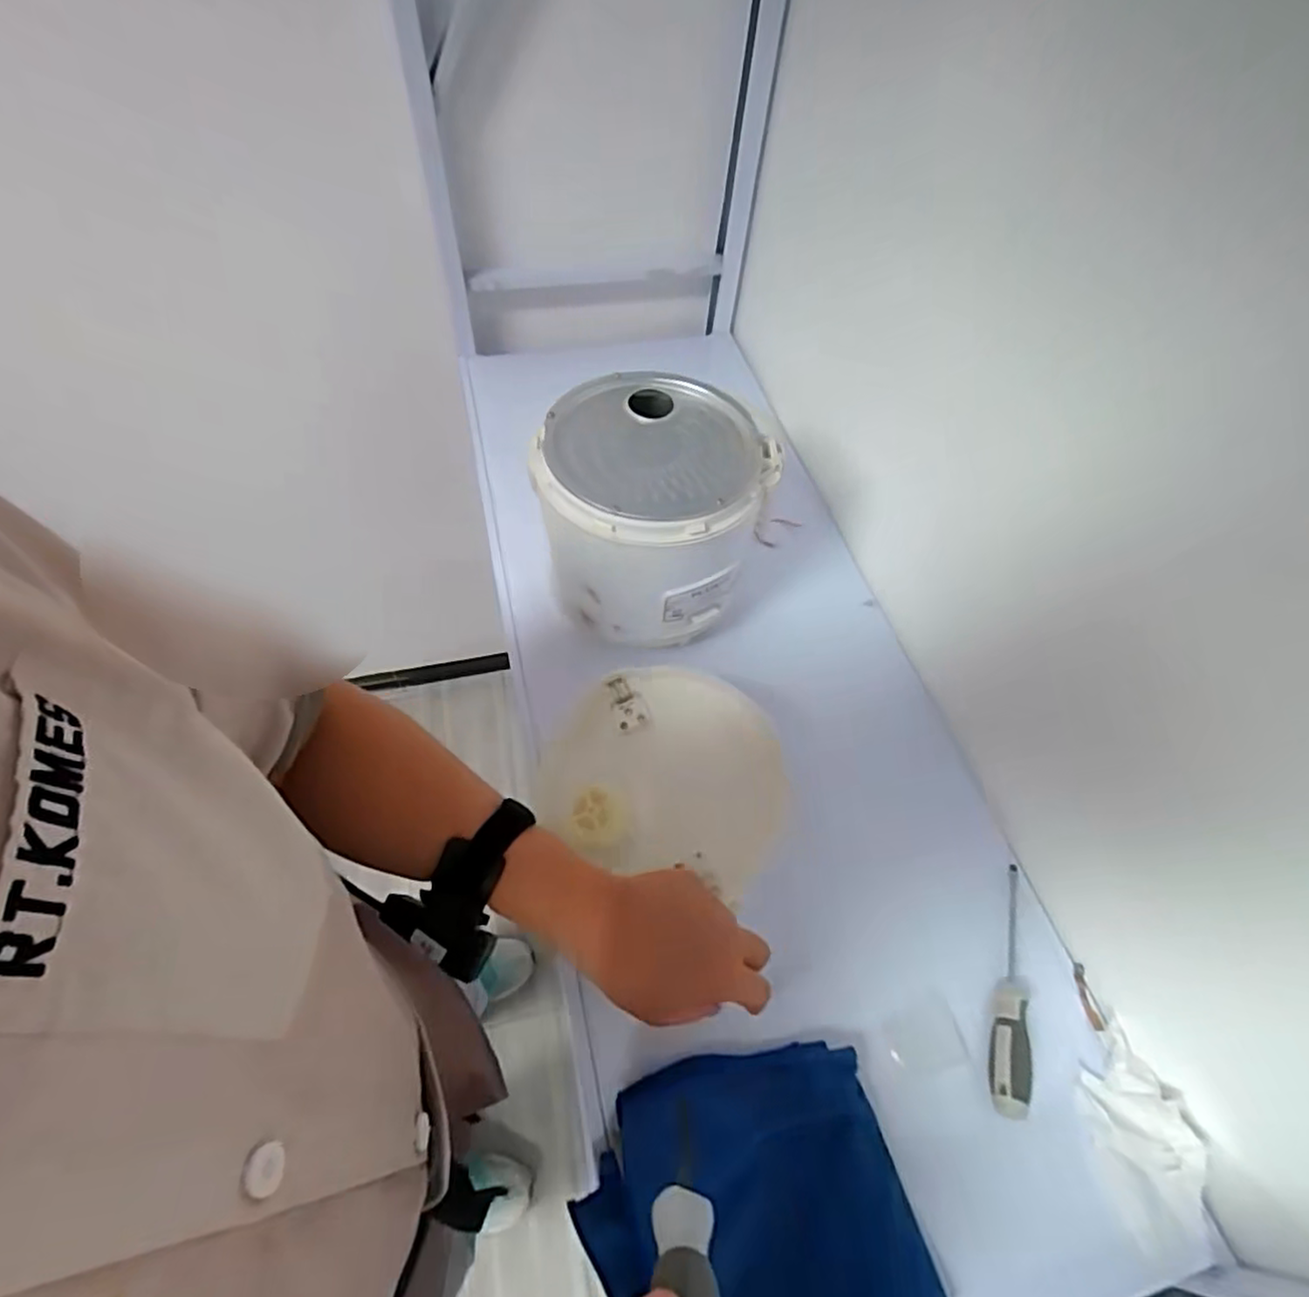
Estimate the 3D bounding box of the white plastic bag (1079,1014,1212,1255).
[{"bbox_3d":[0.342,0.341,0.474,0.071,0.034,0.128,-5,58,-7],"label":"white plastic bag"}]

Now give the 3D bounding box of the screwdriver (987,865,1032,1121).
[{"bbox_3d":[0.281,0.260,0.527,0.026,0.027,0.183,19,58,8],"label":"screwdriver"}]

